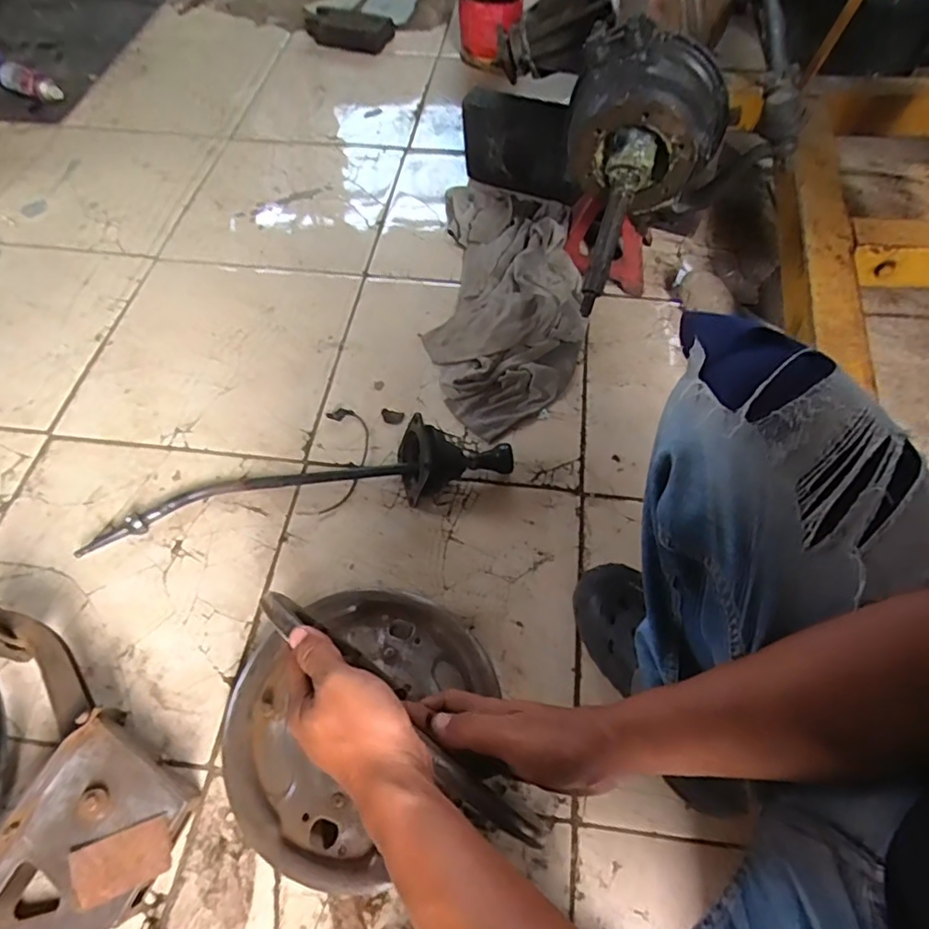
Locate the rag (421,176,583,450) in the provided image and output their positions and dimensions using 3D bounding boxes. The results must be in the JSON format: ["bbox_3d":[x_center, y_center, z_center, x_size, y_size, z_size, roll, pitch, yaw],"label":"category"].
[{"bbox_3d":[0.077,-0.309,1.003,0.247,0.085,0.541,5,60,0],"label":"rag"}]

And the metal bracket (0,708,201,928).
[{"bbox_3d":[-0.385,0.396,0.587,0.153,0.079,0.234,25,61,-3],"label":"metal bracket"}]

